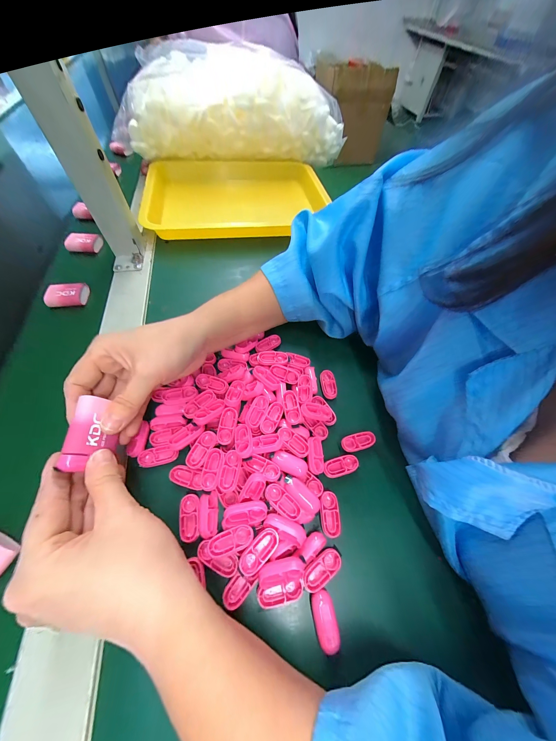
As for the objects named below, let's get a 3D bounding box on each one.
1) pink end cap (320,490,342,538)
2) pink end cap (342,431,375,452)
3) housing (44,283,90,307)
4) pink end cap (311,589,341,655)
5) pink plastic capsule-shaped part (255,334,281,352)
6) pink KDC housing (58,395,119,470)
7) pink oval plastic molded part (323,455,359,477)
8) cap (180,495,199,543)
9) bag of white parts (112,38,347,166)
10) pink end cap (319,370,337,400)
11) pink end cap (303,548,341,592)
[{"bbox_3d":[0.045,0.124,0.207,0.016,0.006,0.033,2,59,-2],"label":"pink end cap"},{"bbox_3d":[0.081,0.071,0.242,0.035,0.004,0.015,-14,61,-12],"label":"pink end cap"},{"bbox_3d":[-0.281,-0.101,0.319,0.049,0.014,0.031,-6,60,-7],"label":"housing"},{"bbox_3d":[0.034,0.179,0.174,0.015,0.010,0.032,-6,60,-7],"label":"pink end cap"},{"bbox_3d":[-0.012,-0.034,0.296,0.034,0.005,0.017,-24,63,-17],"label":"pink plastic capsule-shaped part"},{"bbox_3d":[-0.140,0.048,0.181,0.029,0.016,0.048,23,55,-41],"label":"pink KDC housing"},{"bbox_3d":[0.060,0.091,0.228,0.034,0.004,0.016,-14,61,-12],"label":"pink oval plastic molded part"},{"bbox_3d":[-0.073,0.120,0.197,0.015,0.004,0.033,-6,60,-7],"label":"cap"},{"bbox_3d":[-0.096,-0.536,0.508,0.478,0.157,0.233,-15,61,-12],"label":"bag of white parts"},{"bbox_3d":[0.058,0.016,0.274,0.016,0.004,0.034,-2,59,-5],"label":"pink end cap"},{"bbox_3d":[0.034,0.155,0.188,0.034,0.008,0.015,-29,65,-19],"label":"pink end cap"}]

